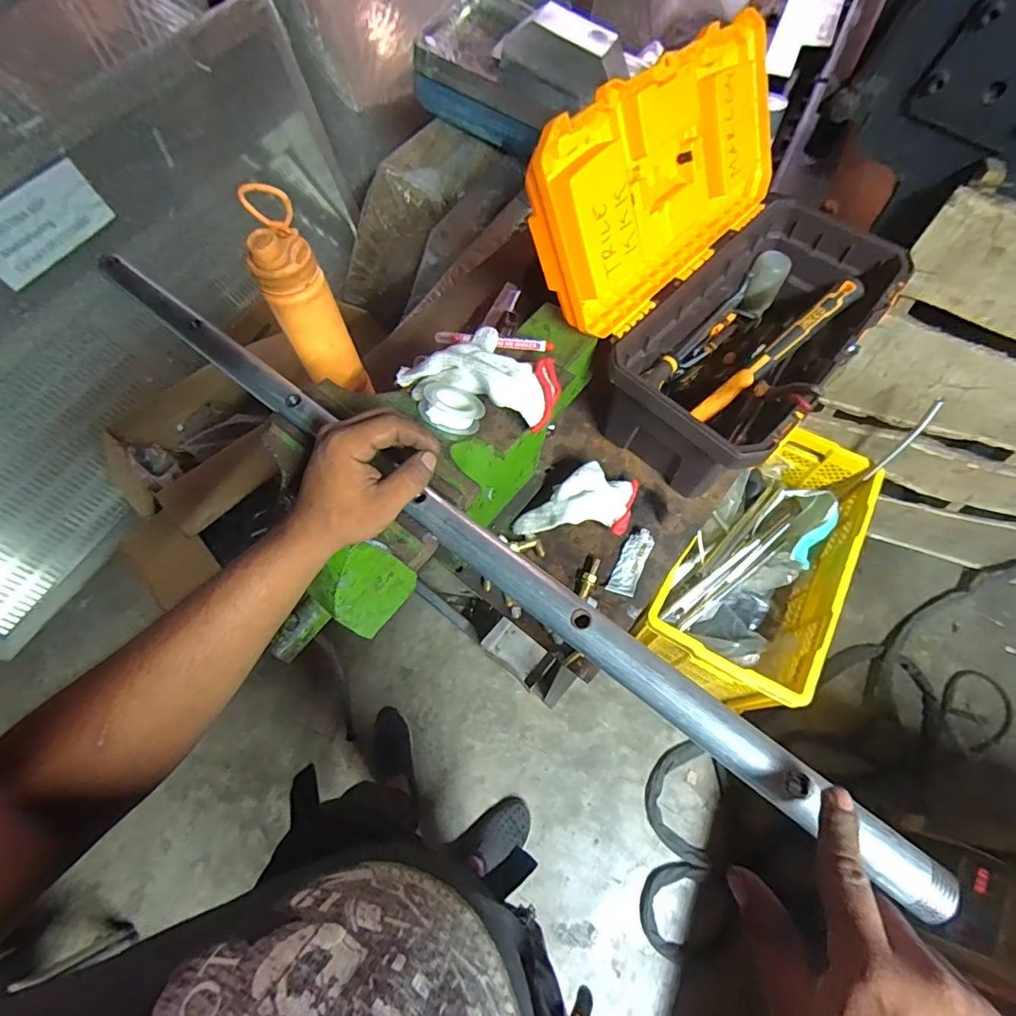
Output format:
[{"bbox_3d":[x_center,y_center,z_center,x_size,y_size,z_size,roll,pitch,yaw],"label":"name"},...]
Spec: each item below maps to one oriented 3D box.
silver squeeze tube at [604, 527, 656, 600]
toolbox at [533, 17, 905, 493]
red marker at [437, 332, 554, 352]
[{"bbox_3d":[0.157,0.068,0.619,0.033,0.007,0.092,24,67,13],"label":"silver squeeze tube"},{"bbox_3d":[0.277,-0.295,0.622,0.340,0.340,0.431,39,71,19],"label":"toolbox"},{"bbox_3d":[-0.017,-0.191,0.565,0.136,0.015,0.018,9,64,6],"label":"red marker"}]

